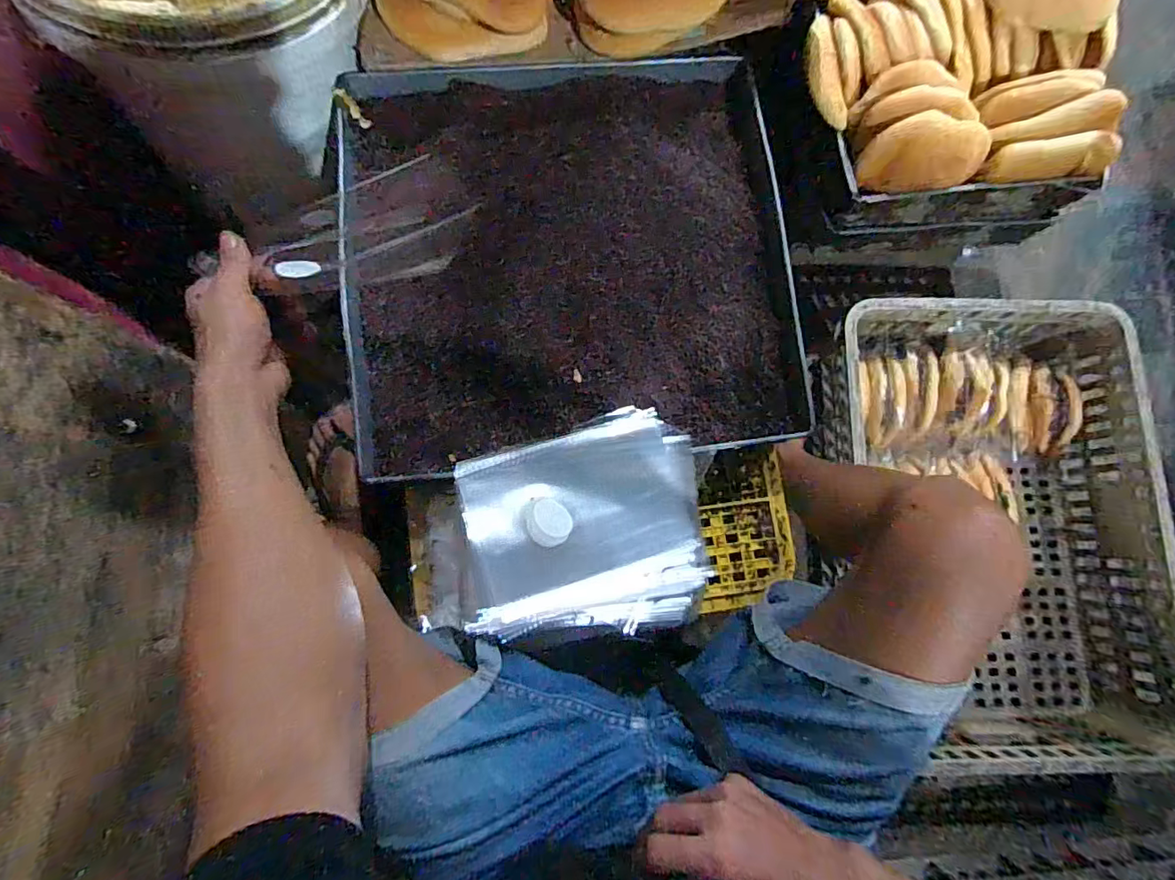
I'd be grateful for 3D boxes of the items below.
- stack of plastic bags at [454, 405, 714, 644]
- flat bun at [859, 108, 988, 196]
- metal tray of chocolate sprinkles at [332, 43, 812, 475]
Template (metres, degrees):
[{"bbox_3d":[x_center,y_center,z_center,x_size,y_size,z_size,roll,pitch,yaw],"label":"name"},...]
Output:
[{"bbox_3d":[0.002,0.080,0.500,0.228,0.043,0.207,-10,82,-5],"label":"stack of plastic bags"},{"bbox_3d":[0.429,-0.365,0.667,0.158,0.087,0.025,0,46,2],"label":"flat bun"},{"bbox_3d":[-0.016,-0.203,0.577,0.470,0.048,0.436,-6,82,-5],"label":"metal tray of chocolate sprinkles"}]

